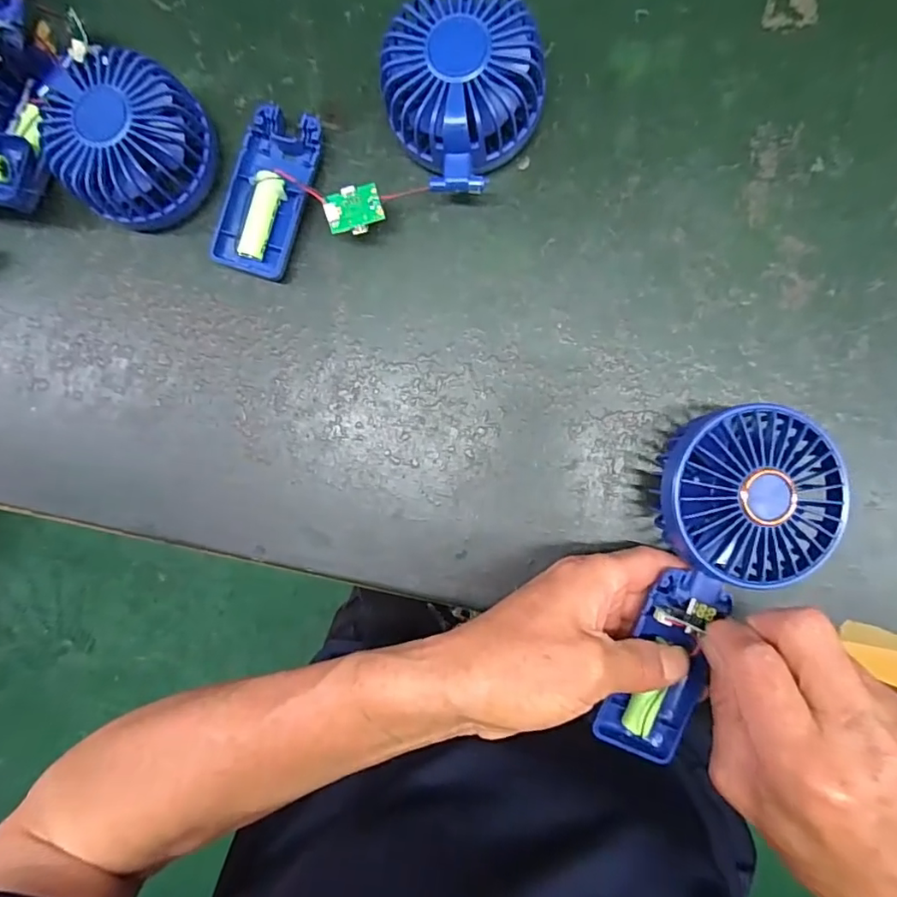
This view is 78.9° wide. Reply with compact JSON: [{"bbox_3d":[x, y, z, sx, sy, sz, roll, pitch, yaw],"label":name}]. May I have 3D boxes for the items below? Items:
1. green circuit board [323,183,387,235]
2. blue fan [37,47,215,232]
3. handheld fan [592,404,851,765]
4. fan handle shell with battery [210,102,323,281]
[{"bbox_3d":[-0.051,-0.130,0.297,0.030,0.005,0.024,-18,105,-5],"label":"green circuit board"},{"bbox_3d":[-0.177,-0.174,0.312,0.078,0.049,0.079,0,90,5],"label":"blue fan"},{"bbox_3d":[0.131,0.070,0.272,0.088,0.030,0.183,19,98,5],"label":"handheld fan"},{"bbox_3d":[-0.104,-0.148,0.320,0.045,0.016,0.093,20,91,5],"label":"fan handle shell with battery"}]

